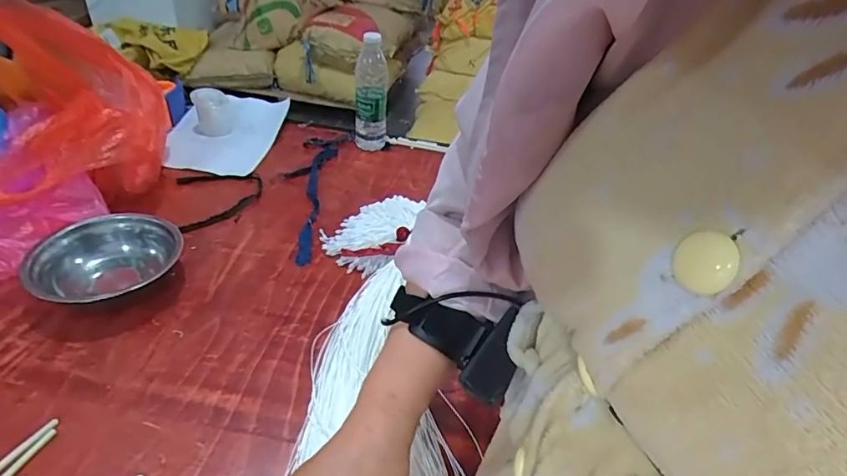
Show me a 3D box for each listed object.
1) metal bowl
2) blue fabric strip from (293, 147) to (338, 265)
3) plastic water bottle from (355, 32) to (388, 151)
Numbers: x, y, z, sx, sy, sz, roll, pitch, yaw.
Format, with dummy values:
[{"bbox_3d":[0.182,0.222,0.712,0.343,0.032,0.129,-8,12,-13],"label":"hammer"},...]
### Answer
[{"bbox_3d":[-0.389,0.027,0.596,0.155,0.058,0.148,5,36,-3],"label":"metal bowl"},{"bbox_3d":[-0.181,-0.079,0.796,0.037,0.014,0.343,4,37,-5],"label":"blue fabric strip"},{"bbox_3d":[-0.098,-0.273,0.901,0.058,0.210,0.055,0,37,-10],"label":"plastic water bottle"}]

